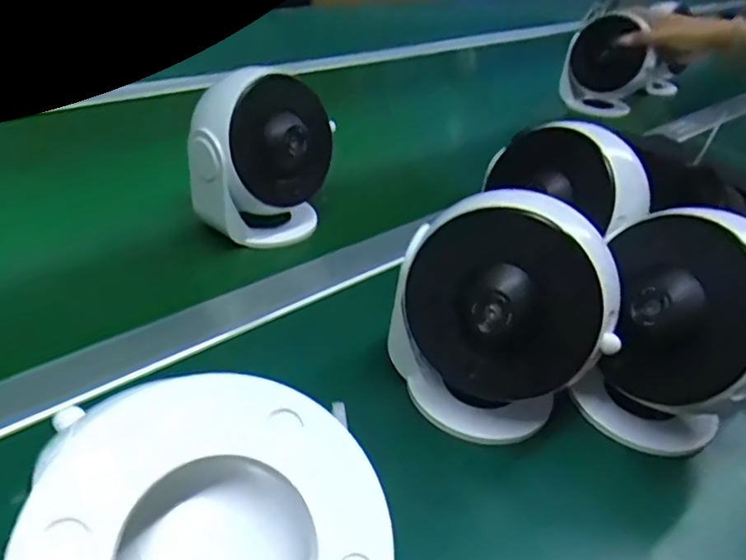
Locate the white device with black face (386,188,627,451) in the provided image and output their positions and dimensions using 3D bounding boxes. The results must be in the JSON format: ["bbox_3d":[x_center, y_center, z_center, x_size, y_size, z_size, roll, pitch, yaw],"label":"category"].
[{"bbox_3d":[0.066,0.020,0.315,0.108,0.122,0.072,13,35,10],"label":"white device with black face"}]

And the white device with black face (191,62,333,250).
[{"bbox_3d":[-0.082,-0.094,0.454,0.059,0.123,0.093,25,39,26],"label":"white device with black face"}]

